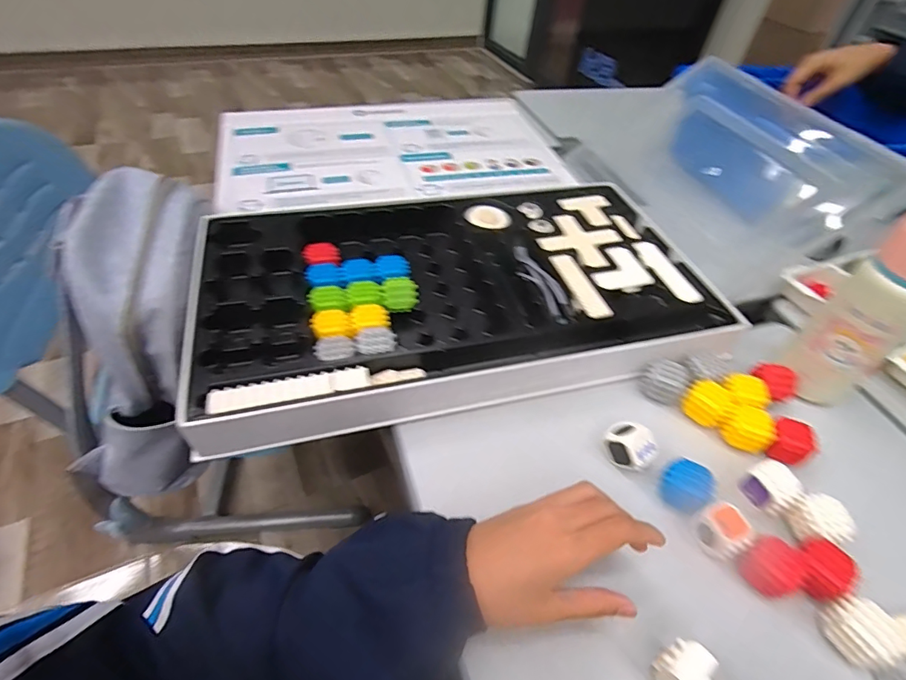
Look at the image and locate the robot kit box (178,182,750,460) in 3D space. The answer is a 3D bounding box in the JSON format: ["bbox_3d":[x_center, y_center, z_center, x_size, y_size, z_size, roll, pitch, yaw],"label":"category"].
[{"bbox_3d":[0.009,-0.062,0.535,0.528,0.057,0.295,-9,50,-13],"label":"robot kit box"}]

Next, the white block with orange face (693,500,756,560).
[{"bbox_3d":[0.215,0.153,0.377,0.035,0.028,0.035,-27,55,-26],"label":"white block with orange face"}]

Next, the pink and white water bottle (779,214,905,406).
[{"bbox_3d":[0.384,-0.022,0.433,0.071,0.205,0.057,30,52,20],"label":"pink and white water bottle"}]

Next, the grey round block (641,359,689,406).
[{"bbox_3d":[0.212,0.042,0.474,0.039,0.029,0.037,3,48,-3],"label":"grey round block"}]

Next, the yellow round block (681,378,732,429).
[{"bbox_3d":[0.250,0.062,0.466,0.037,0.031,0.033,38,56,26],"label":"yellow round block"}]

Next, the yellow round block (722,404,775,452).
[{"bbox_3d":[0.279,0.084,0.449,0.034,0.033,0.040,-35,59,-30],"label":"yellow round block"}]

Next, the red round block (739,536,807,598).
[{"bbox_3d":[0.241,0.174,0.359,0.031,0.033,0.037,-15,51,-18],"label":"red round block"}]

